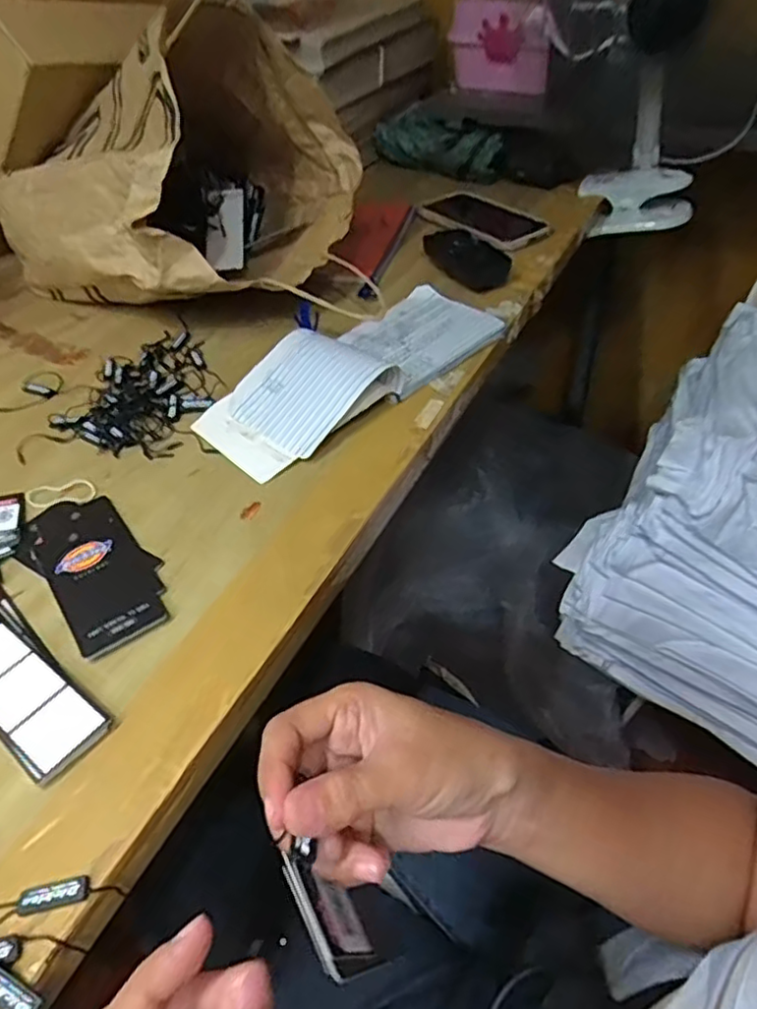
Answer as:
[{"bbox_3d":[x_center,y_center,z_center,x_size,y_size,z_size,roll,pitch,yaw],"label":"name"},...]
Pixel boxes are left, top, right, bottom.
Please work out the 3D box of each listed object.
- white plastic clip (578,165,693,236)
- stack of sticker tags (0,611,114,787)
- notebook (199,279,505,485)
[{"bbox_3d":[0.320,-0.377,0.811,0.134,0.064,0.038,6,46,9],"label":"white plastic clip"},{"bbox_3d":[-0.196,0.096,0.348,0.122,0.011,0.042,28,53,27],"label":"stack of sticker tags"},{"bbox_3d":[-0.016,-0.120,0.539,0.273,0.037,0.100,-36,54,-28],"label":"notebook"}]

